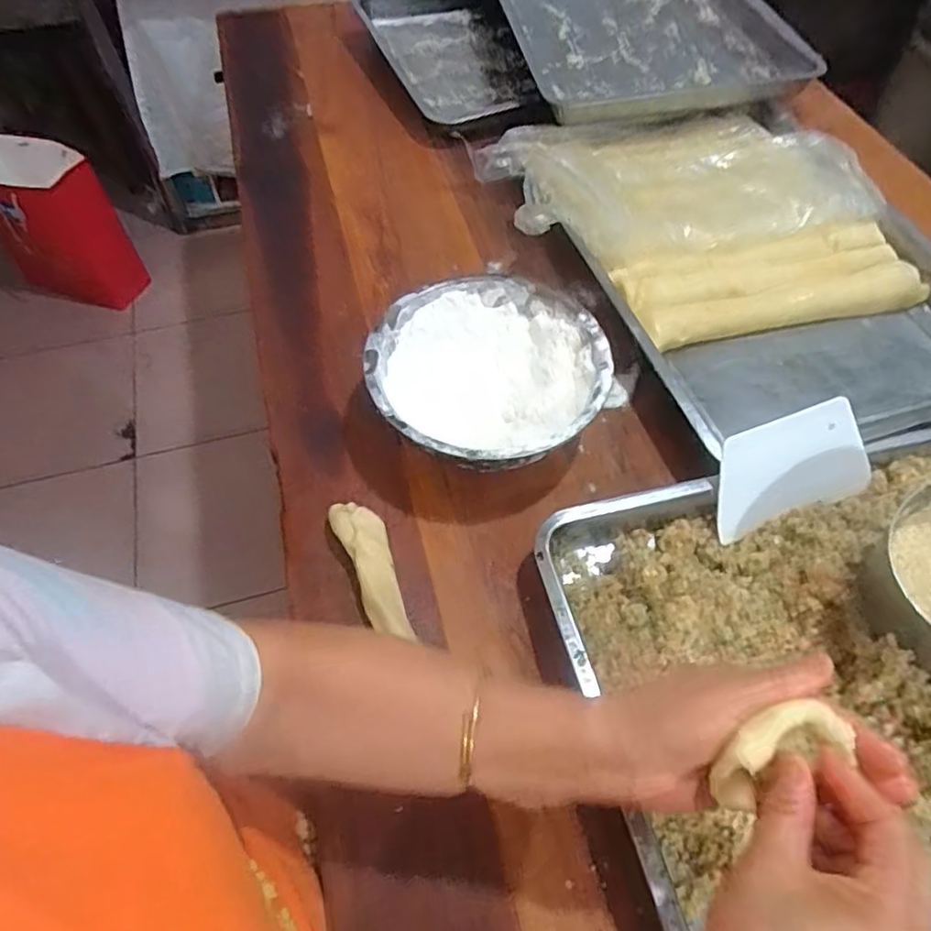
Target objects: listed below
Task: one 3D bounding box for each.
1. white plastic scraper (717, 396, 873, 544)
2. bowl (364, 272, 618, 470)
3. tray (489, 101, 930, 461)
[{"bbox_3d":[0.282,0.002,0.539,0.144,0.091,0.006,-19,18,-7],"label":"white plastic scraper"},{"bbox_3d":[0.021,-0.078,0.609,0.219,0.082,0.216,0,56,0],"label":"bowl"},{"bbox_3d":[0.314,-0.255,0.711,0.446,0.075,0.577,-21,67,-14],"label":"tray"}]

